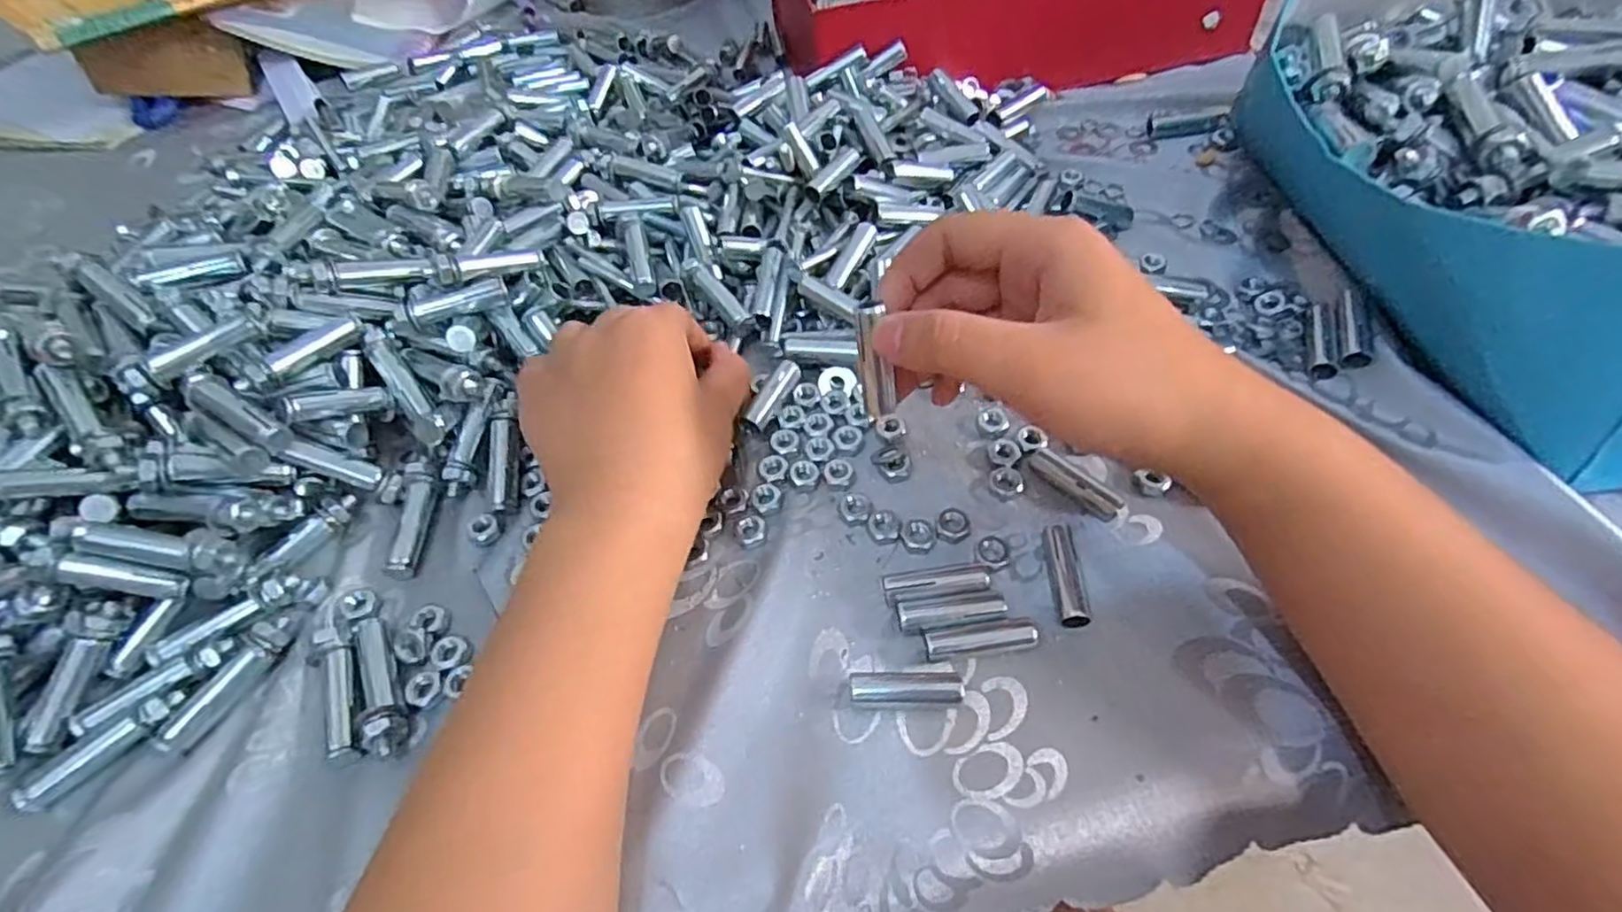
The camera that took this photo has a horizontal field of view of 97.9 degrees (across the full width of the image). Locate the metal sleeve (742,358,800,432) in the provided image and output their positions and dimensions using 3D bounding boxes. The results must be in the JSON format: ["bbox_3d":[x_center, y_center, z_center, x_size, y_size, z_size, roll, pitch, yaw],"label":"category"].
[{"bbox_3d":[-0.018,-0.026,0.322,0.011,0.011,0.039,23,62,20],"label":"metal sleeve"}]

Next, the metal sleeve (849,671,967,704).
[{"bbox_3d":[0.033,0.081,0.247,0.039,0.009,0.012,-1,55,5],"label":"metal sleeve"}]

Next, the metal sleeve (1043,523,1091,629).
[{"bbox_3d":[0.096,0.045,0.267,0.012,0.008,0.041,-3,55,4],"label":"metal sleeve"}]

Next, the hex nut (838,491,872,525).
[{"bbox_3d":[0.018,0.021,0.294,0.013,0.004,0.015,-4,55,3],"label":"hex nut"}]

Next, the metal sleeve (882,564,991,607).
[{"bbox_3d":[0.047,0.049,0.268,0.039,0.008,0.011,-5,55,2],"label":"metal sleeve"}]

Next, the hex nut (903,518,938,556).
[{"bbox_3d":[0.043,0.031,0.284,0.013,0.004,0.015,0,55,5],"label":"hex nut"}]

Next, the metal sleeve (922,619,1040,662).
[{"bbox_3d":[0.061,0.065,0.254,0.040,0.009,0.009,-8,55,0],"label":"metal sleeve"}]

